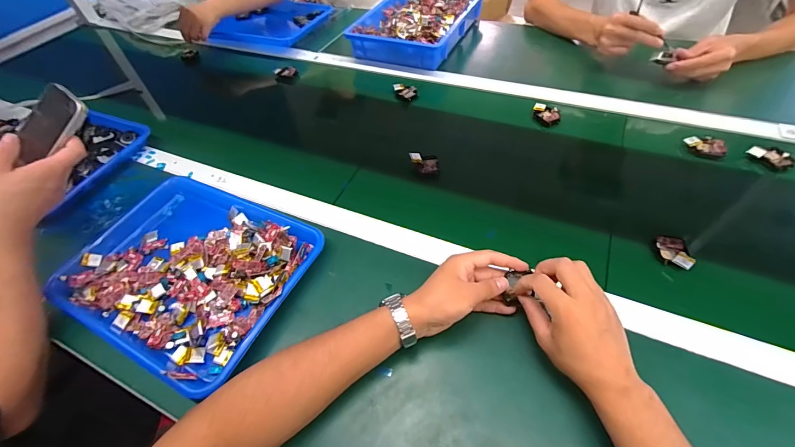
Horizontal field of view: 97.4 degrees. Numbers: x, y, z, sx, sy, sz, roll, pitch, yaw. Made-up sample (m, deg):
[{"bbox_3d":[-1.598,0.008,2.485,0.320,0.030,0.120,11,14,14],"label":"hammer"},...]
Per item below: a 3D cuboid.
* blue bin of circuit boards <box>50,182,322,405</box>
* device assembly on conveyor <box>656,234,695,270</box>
[{"bbox_3d":[-0.294,0.062,0.500,0.327,0.051,0.255,19,57,19],"label":"blue bin of circuit boards"},{"bbox_3d":[0.369,0.037,0.464,0.038,0.013,0.054,15,56,16],"label":"device assembly on conveyor"}]

